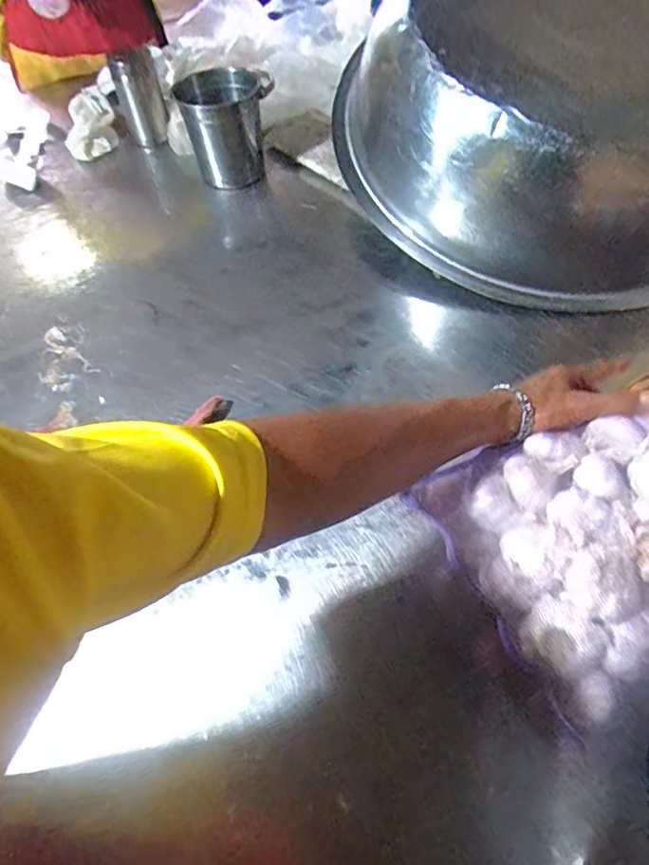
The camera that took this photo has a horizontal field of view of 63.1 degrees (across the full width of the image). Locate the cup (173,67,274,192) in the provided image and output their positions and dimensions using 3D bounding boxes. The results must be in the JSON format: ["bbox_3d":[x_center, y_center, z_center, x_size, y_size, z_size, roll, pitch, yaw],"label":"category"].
[{"bbox_3d":[-0.157,-0.504,0.872,0.138,0.143,0.138,-1,56,2],"label":"cup"}]

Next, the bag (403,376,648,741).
[{"bbox_3d":[0.317,0.023,0.440,0.440,0.080,0.208,-28,59,-8],"label":"bag"}]

